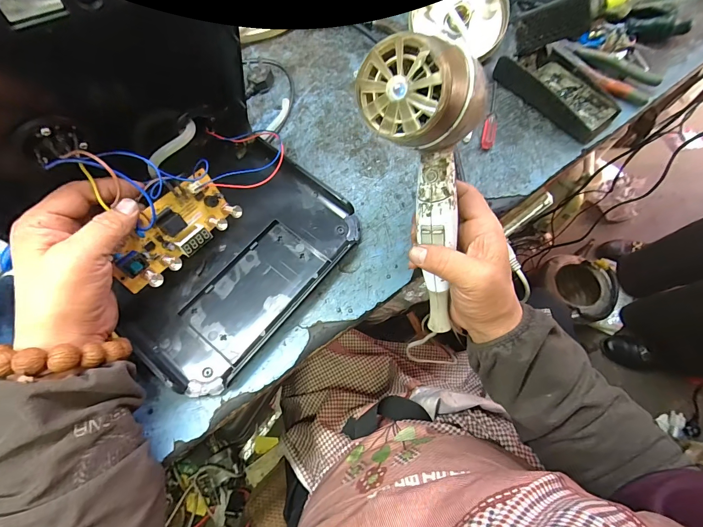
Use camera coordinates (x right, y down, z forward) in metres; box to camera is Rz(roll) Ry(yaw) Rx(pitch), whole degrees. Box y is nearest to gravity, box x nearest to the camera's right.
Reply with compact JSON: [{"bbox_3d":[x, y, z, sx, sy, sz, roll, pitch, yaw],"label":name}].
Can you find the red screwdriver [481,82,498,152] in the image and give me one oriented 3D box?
[{"bbox_3d":[0.189,-0.204,0.461,0.015,0.011,0.119,13,68,5],"label":"red screwdriver"}]

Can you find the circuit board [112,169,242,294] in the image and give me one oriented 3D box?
[{"bbox_3d":[-0.171,-0.032,0.329,0.020,0.061,0.126,11,49,46],"label":"circuit board"}]

